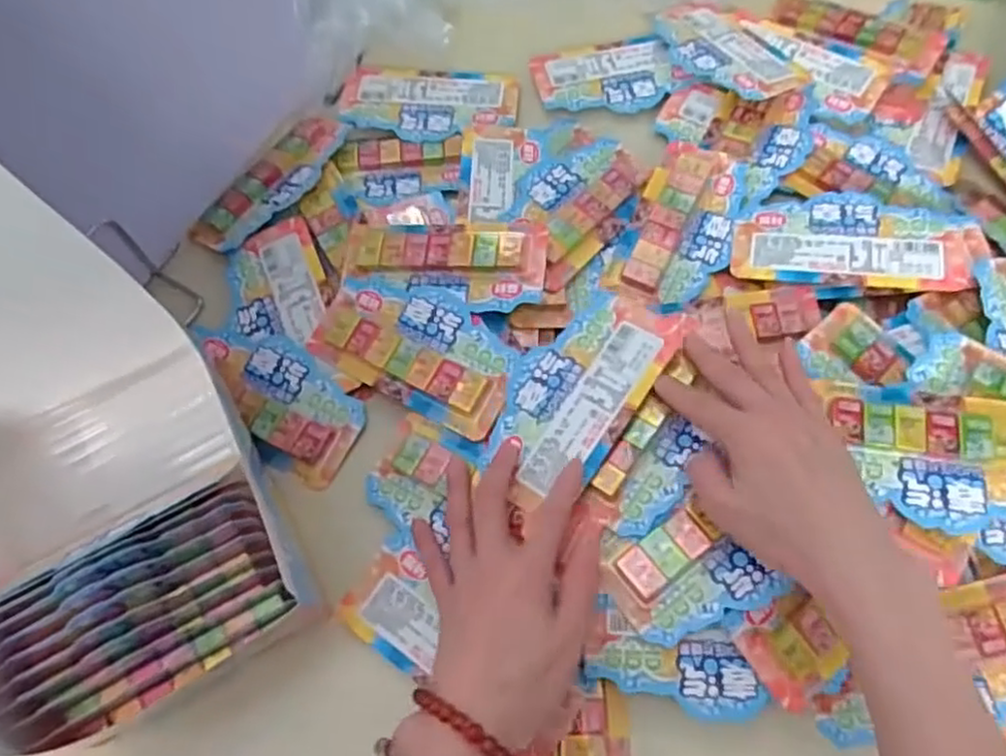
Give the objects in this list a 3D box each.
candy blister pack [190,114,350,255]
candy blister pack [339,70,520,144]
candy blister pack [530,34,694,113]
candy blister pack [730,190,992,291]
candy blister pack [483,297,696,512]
[{"bbox_3d":[-0.174,-0.152,0.538,0.060,0.015,0.143,32,71,14],"label":"candy blister pack"},{"bbox_3d":[-0.059,-0.225,0.573,0.142,0.006,0.076,0,66,1],"label":"candy blister pack"},{"bbox_3d":[0.088,-0.254,0.583,0.119,0.010,0.075,-10,66,-3],"label":"candy blister pack"},{"bbox_3d":[0.246,-0.097,0.486,0.159,0.009,0.075,4,64,14],"label":"candy blister pack"},{"bbox_3d":[0.047,0.004,0.431,0.078,0.023,0.146,32,72,13],"label":"candy blister pack"}]

